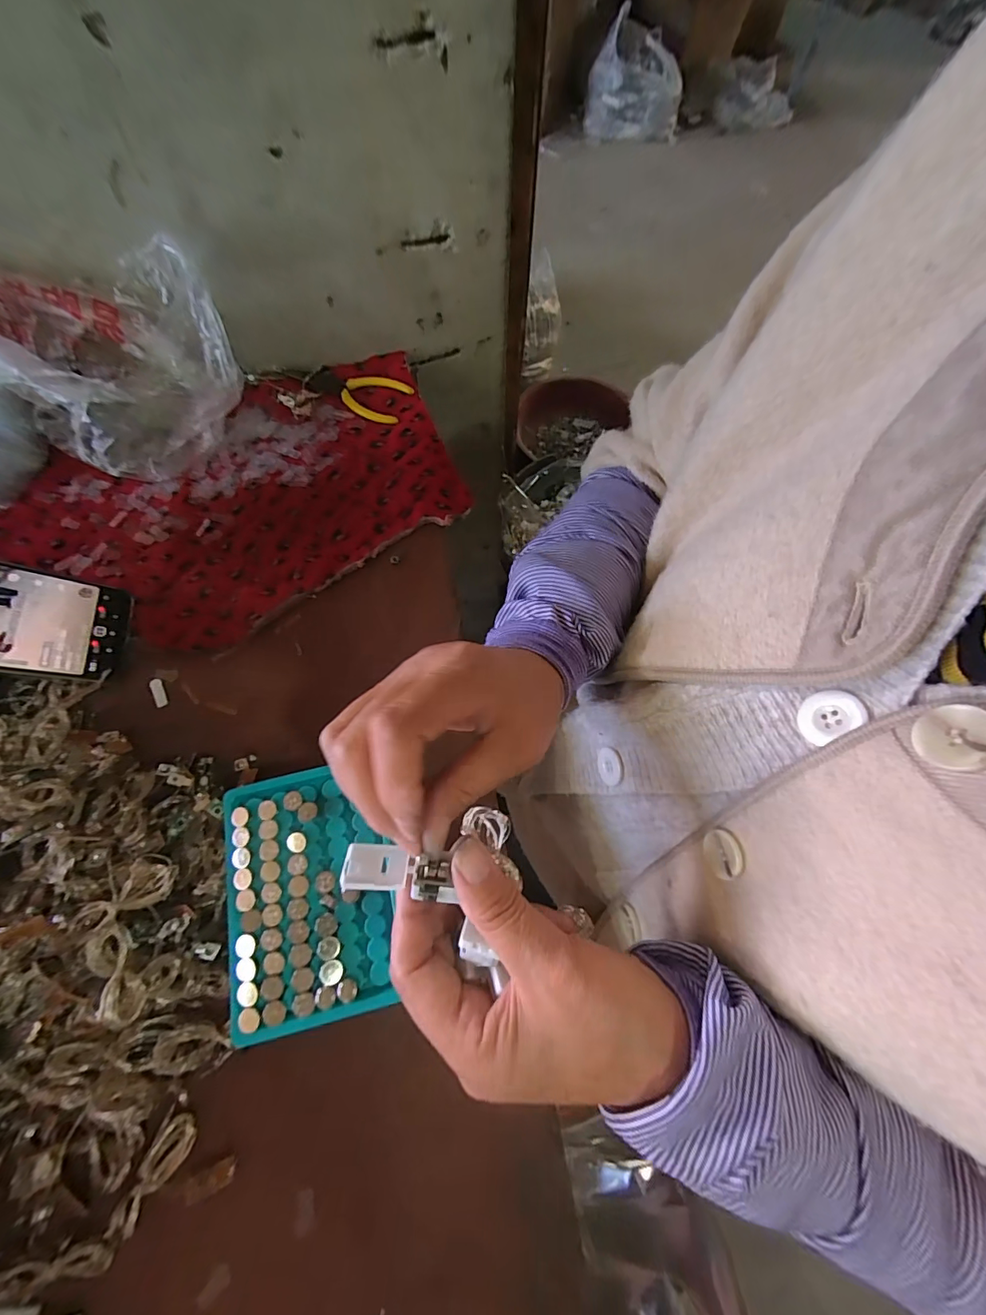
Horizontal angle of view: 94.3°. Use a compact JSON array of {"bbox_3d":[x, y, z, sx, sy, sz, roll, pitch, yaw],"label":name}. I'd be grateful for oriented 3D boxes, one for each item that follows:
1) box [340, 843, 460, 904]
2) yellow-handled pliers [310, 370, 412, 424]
[{"bbox_3d":[-0.041,0.097,0.203,0.049,0.012,0.022,9,34,1],"label":"box"},{"bbox_3d":[-0.130,-0.259,0.443,0.096,0.007,0.050,18,69,7],"label":"yellow-handled pliers"}]

